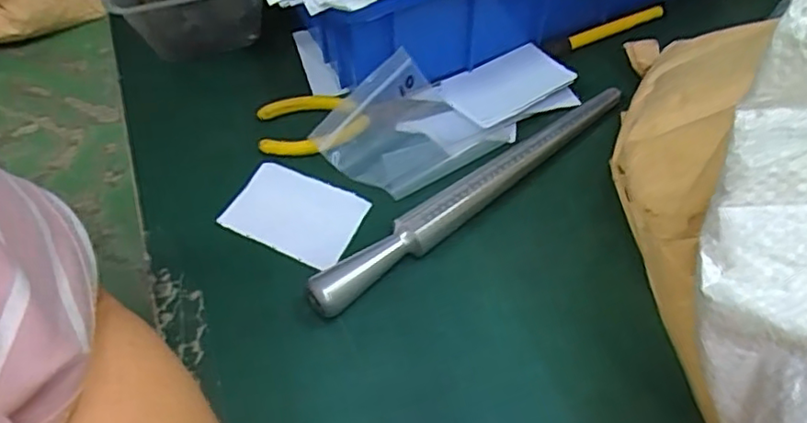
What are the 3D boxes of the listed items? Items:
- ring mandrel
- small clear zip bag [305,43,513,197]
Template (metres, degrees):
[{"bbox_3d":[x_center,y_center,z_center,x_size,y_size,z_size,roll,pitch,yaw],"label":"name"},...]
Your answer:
[{"bbox_3d":[0.045,-0.014,0.359,0.233,0.022,0.019,-35,59,-21],"label":"ring mandrel"},{"bbox_3d":[0.001,-0.052,0.377,0.092,0.041,0.071,-30,57,-18],"label":"small clear zip bag"}]

